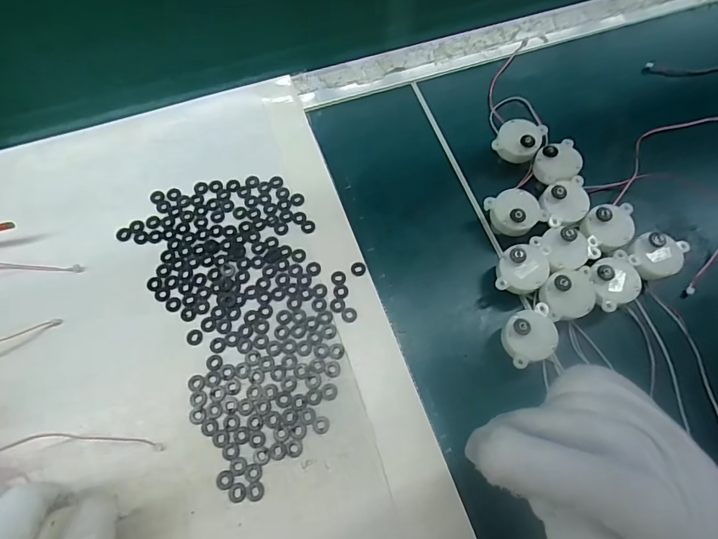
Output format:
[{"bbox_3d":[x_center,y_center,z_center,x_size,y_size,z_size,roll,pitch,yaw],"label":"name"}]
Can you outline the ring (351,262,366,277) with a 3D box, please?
[{"bbox_3d":[0.000,-0.001,0.308,0.011,0.004,0.010,0,69,0],"label":"ring"}]

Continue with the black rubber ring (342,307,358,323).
[{"bbox_3d":[-0.007,0.031,0.296,0.011,0.004,0.010,0,69,0],"label":"black rubber ring"}]

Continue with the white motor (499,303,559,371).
[{"bbox_3d":[0.108,0.044,0.277,0.034,0.029,0.031,-21,71,-8],"label":"white motor"}]

